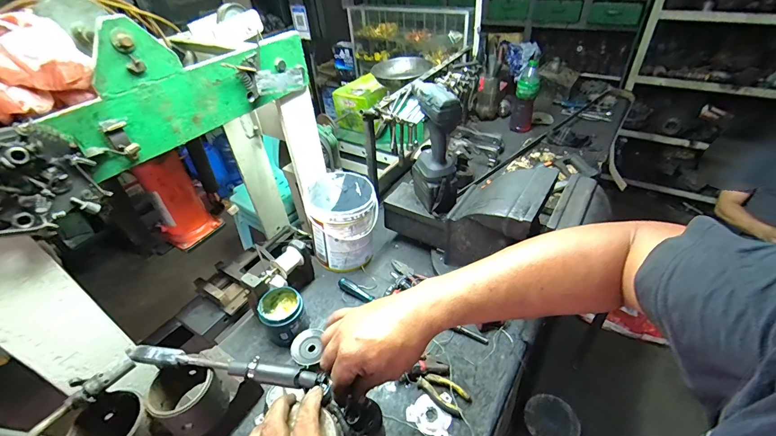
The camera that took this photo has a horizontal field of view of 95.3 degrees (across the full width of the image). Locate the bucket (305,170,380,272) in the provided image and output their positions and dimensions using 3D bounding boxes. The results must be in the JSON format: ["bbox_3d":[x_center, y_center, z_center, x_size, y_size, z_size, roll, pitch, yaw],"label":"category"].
[{"bbox_3d":[-0.115,0.008,0.942,0.174,0.192,0.174,-11,40,-7],"label":"bucket"}]

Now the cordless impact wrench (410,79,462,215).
[{"bbox_3d":[0.108,-0.162,0.825,0.079,0.290,0.155,-11,40,-7],"label":"cordless impact wrench"}]

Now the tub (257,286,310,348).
[{"bbox_3d":[-0.229,0.213,0.776,0.090,0.090,0.098,-3,39,2],"label":"tub"}]

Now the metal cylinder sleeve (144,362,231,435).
[{"bbox_3d":[-0.298,0.261,0.525,0.091,0.079,0.083,23,47,30],"label":"metal cylinder sleeve"}]

